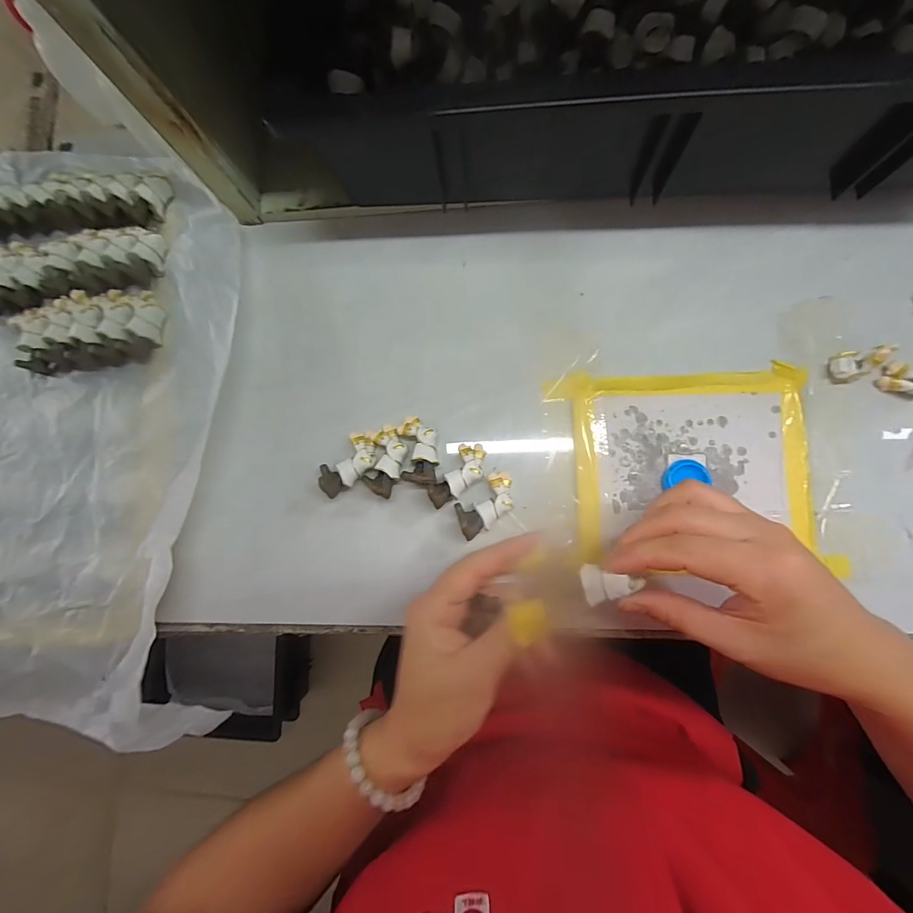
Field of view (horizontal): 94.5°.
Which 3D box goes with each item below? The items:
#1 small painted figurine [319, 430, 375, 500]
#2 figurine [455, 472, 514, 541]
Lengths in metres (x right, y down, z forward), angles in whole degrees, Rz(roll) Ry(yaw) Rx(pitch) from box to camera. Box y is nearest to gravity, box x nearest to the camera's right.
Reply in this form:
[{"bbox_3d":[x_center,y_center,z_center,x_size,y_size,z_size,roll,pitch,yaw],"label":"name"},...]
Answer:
[{"bbox_3d":[-0.073,0.005,0.294,0.025,0.023,0.049,41,88,9],"label":"small painted figurine"},{"bbox_3d":[0.021,0.032,0.284,0.048,0.026,0.026,-40,81,0],"label":"figurine"}]

